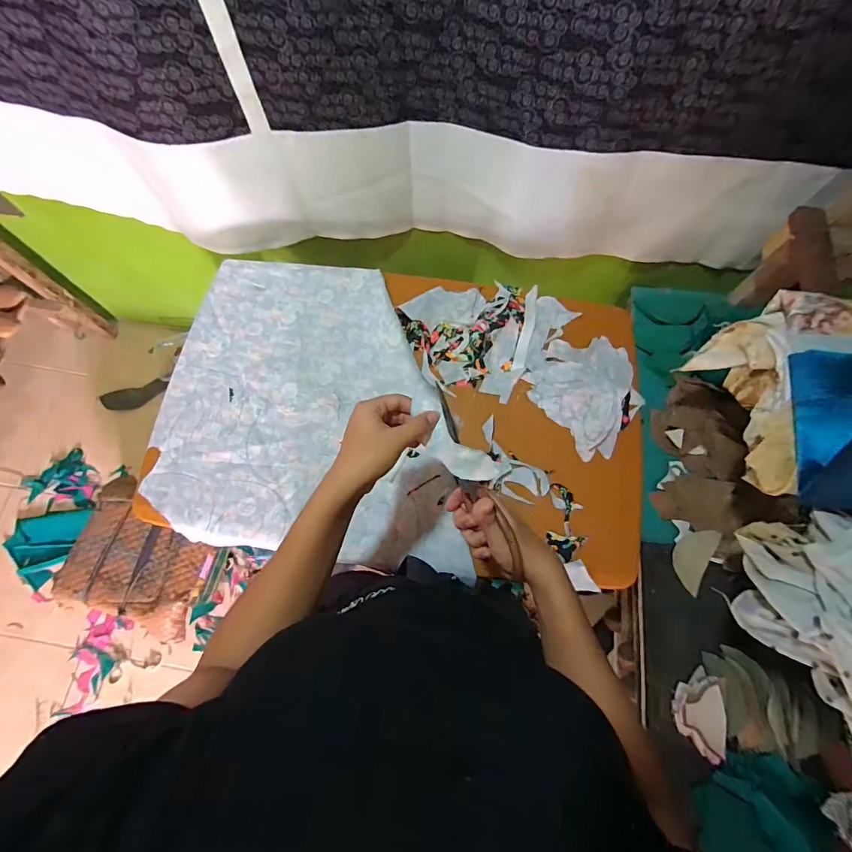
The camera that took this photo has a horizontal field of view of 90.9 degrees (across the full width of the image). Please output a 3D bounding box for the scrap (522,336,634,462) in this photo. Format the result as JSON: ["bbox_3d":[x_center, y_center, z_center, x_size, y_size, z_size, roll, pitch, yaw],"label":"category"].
[{"bbox_3d":[0.245,-0.061,0.673,0.152,0.023,0.204,19,73,5],"label":"scrap"}]

